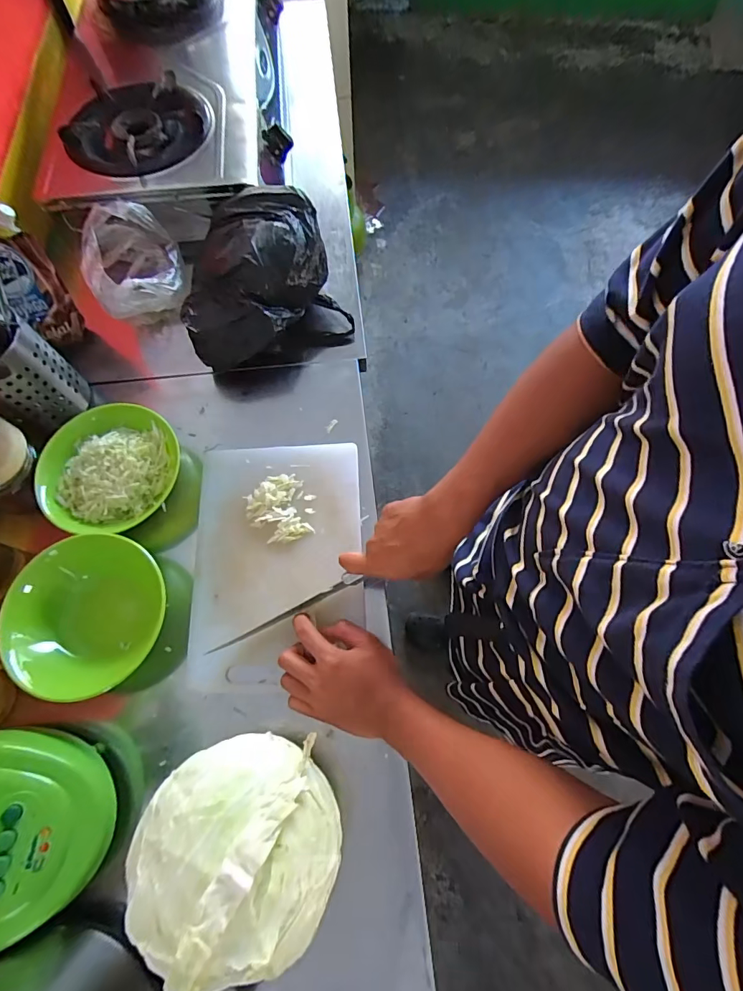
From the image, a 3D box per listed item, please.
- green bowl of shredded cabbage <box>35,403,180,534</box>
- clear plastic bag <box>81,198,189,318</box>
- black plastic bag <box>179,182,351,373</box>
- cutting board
[{"bbox_3d":[-0.332,-0.031,0.557,0.148,0.061,0.170,13,70,5],"label":"green bowl of shredded cabbage"},{"bbox_3d":[-0.342,-0.327,0.633,0.129,0.093,0.142,-25,71,-9],"label":"clear plastic bag"},{"bbox_3d":[-0.171,-0.311,0.633,0.220,0.120,0.223,-25,71,-9],"label":"black plastic bag"},{"bbox_3d":[-0.119,0.074,0.540,0.208,0.011,0.300,-2,69,0],"label":"cutting board"}]

